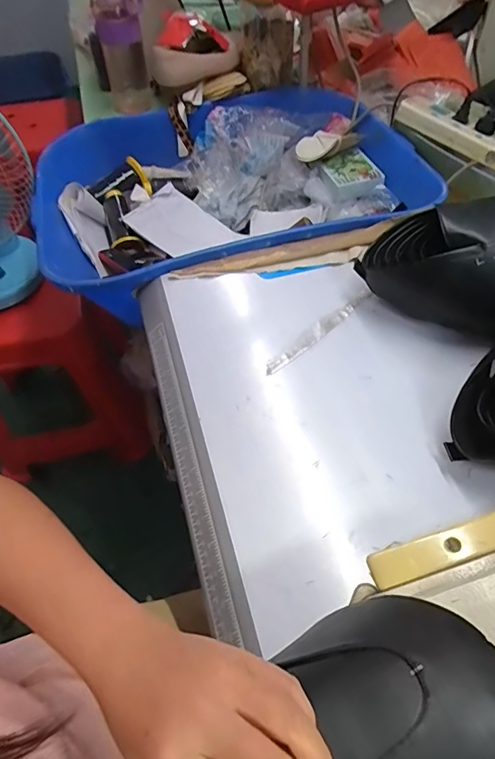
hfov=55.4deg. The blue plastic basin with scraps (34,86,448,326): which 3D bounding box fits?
[{"bbox_3d":[-0.032,-0.314,0.817,0.617,0.150,0.460,-16,56,-8],"label":"blue plastic basin with scraps"}]

